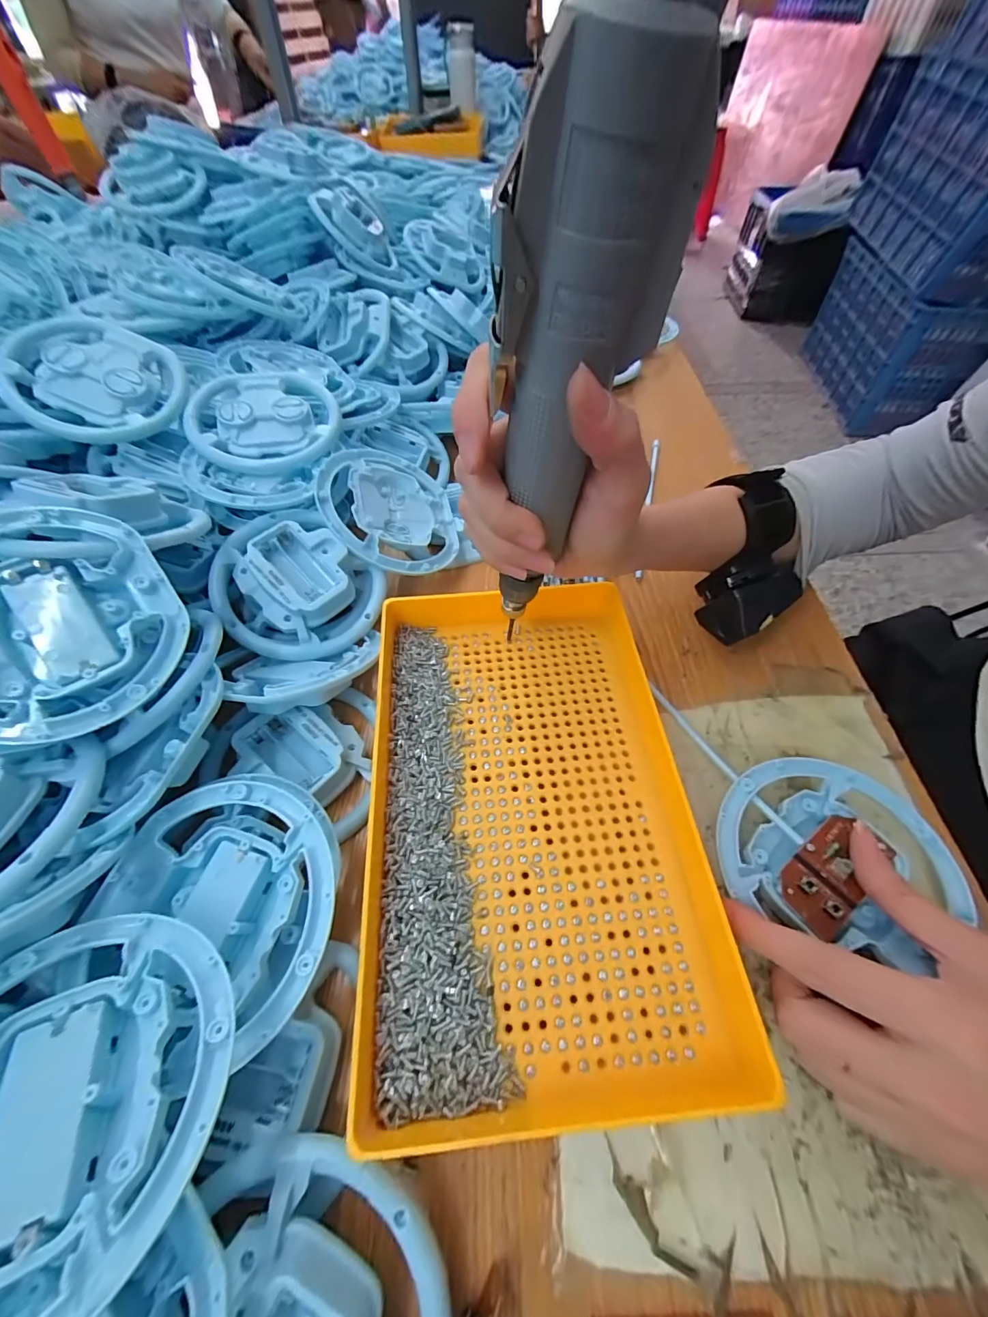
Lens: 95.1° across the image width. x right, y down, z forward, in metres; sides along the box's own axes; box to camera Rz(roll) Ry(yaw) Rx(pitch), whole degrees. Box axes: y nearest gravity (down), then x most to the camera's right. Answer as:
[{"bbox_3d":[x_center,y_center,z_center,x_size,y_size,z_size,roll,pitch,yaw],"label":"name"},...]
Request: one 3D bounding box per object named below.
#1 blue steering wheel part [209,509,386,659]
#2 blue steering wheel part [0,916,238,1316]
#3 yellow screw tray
[{"bbox_3d":[-0.125,-0.049,0.289,0.102,0.039,0.102,1,82,-6],"label":"blue steering wheel part"},{"bbox_3d":[-0.141,0.147,0.137,0.102,0.031,0.118,29,48,31],"label":"blue steering wheel part"},{"bbox_3d":[0.020,0.059,0.234,0.164,0.028,0.254,-4,56,-3],"label":"yellow screw tray"}]

